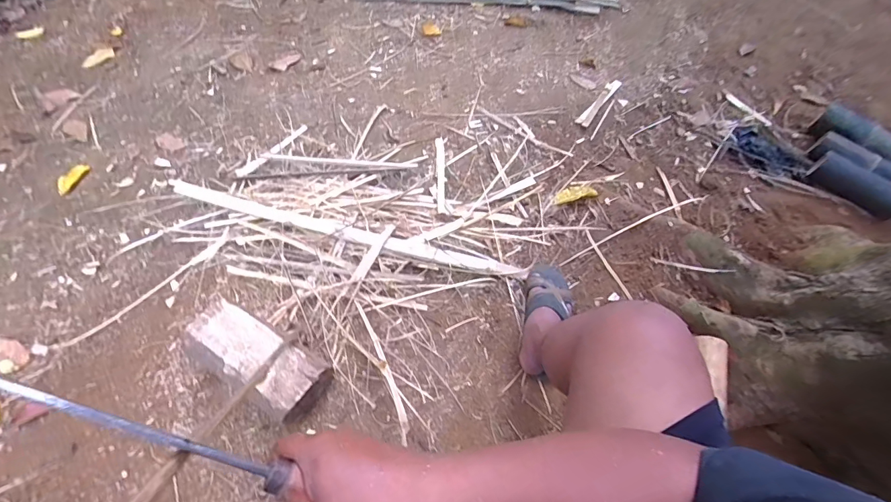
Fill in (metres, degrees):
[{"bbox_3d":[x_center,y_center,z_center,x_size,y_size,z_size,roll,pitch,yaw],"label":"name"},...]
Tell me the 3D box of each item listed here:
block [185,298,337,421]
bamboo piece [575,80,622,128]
[{"bbox_3d":[-0.360,0.219,0.828,0.265,0.127,0.125,26,62,15],"label":"block"},{"bbox_3d":[0.523,-0.505,1.429,0.043,0.018,0.256,34,64,18],"label":"bamboo piece"}]

